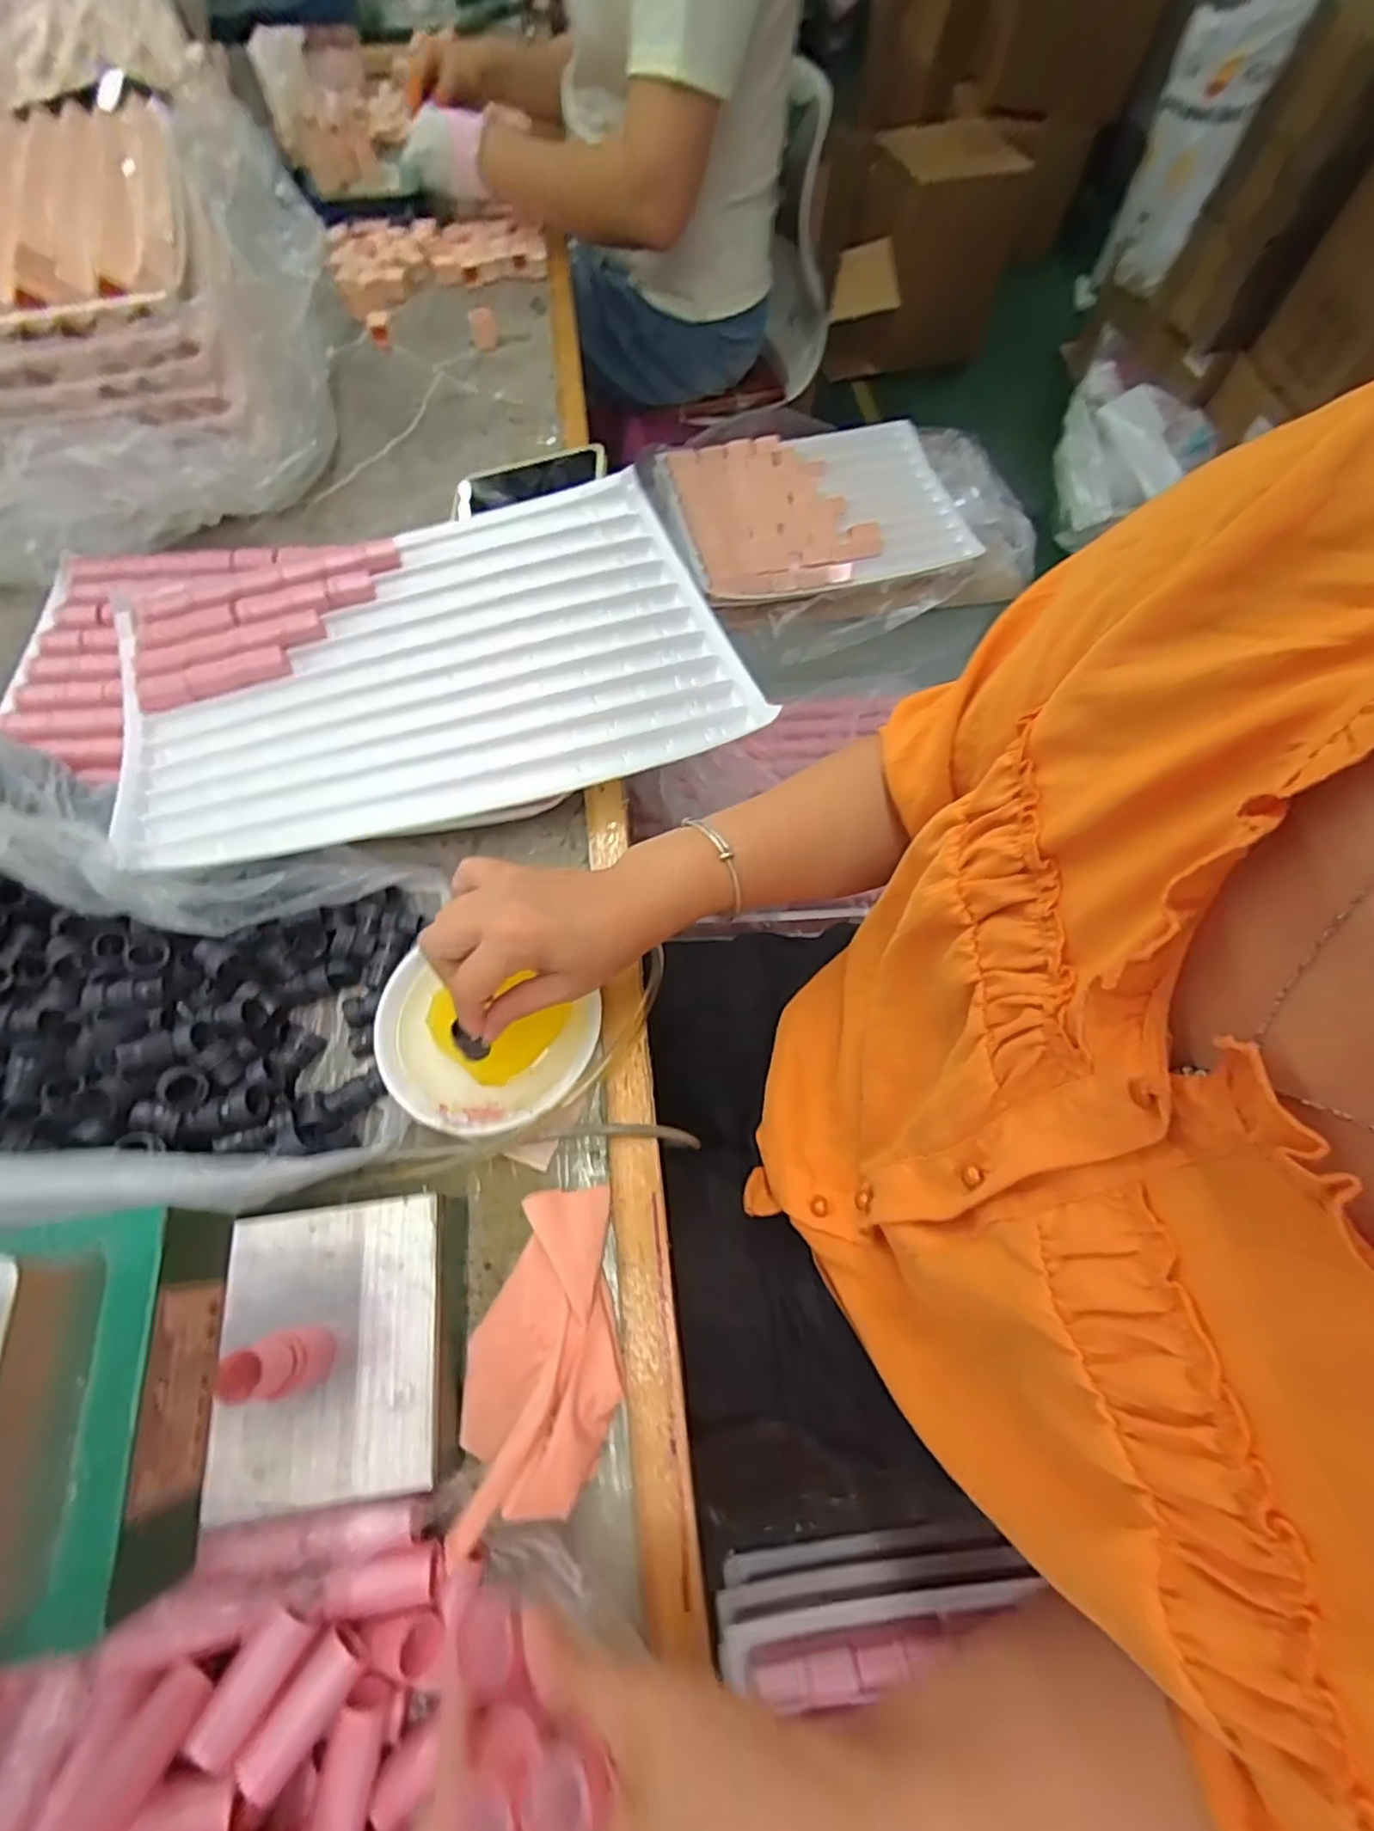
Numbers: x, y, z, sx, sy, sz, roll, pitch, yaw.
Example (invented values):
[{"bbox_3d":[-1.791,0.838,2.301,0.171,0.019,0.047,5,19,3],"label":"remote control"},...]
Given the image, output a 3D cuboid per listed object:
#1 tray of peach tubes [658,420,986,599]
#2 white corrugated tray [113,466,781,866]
[{"bbox_3d":[0.181,-0.591,0.961,0.392,0.032,0.308,-11,65,-7],"label":"tray of peach tubes"},{"bbox_3d":[-0.186,-0.198,0.518,0.444,0.025,0.305,-21,64,-15],"label":"white corrugated tray"}]

